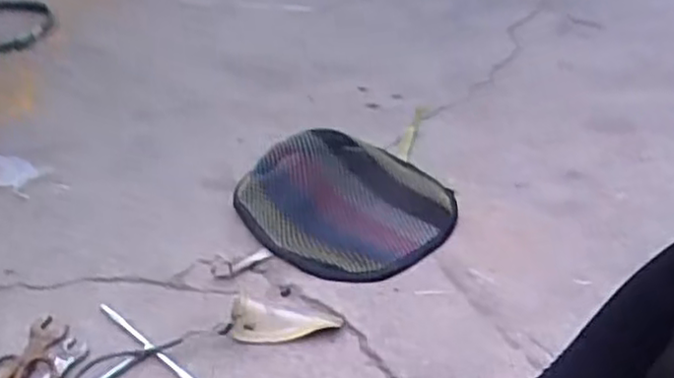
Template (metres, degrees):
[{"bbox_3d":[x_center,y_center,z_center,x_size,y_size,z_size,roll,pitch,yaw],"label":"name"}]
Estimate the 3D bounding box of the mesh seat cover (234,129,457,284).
[{"bbox_3d":[0.019,0.010,1.016,0.292,0.046,0.292,-25,43,-31],"label":"mesh seat cover"}]

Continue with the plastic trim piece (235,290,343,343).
[{"bbox_3d":[-0.059,0.153,0.831,0.121,0.028,0.058,1,36,1],"label":"plastic trim piece"}]

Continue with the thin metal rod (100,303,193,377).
[{"bbox_3d":[-0.214,0.179,0.808,0.191,0.007,0.012,28,44,33],"label":"thin metal rod"}]

